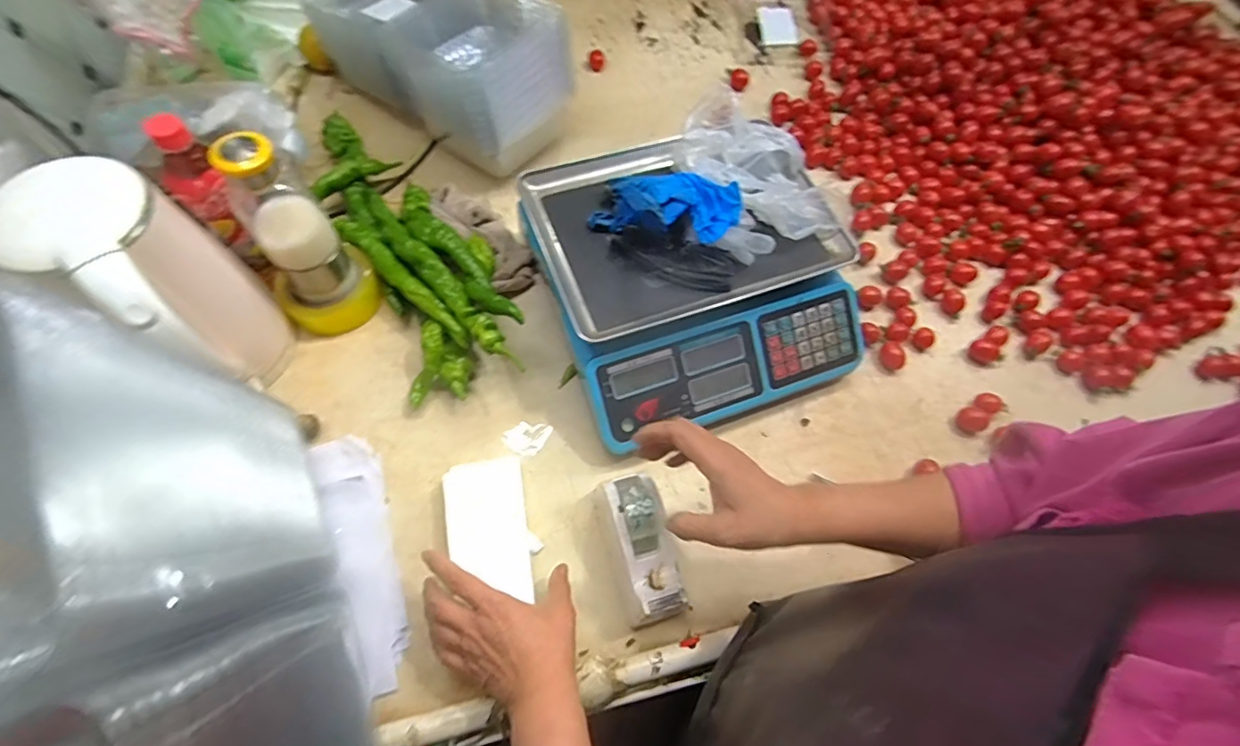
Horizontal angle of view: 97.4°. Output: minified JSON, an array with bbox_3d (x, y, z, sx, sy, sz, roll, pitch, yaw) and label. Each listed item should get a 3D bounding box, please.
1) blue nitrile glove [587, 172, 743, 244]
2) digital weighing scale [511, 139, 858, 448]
[{"bbox_3d":[0.052,-0.182,0.588,0.157,0.050,0.079,13,65,2],"label":"blue nitrile glove"},{"bbox_3d":[0.081,-0.114,0.645,0.334,0.122,0.327,-19,67,-12],"label":"digital weighing scale"}]

